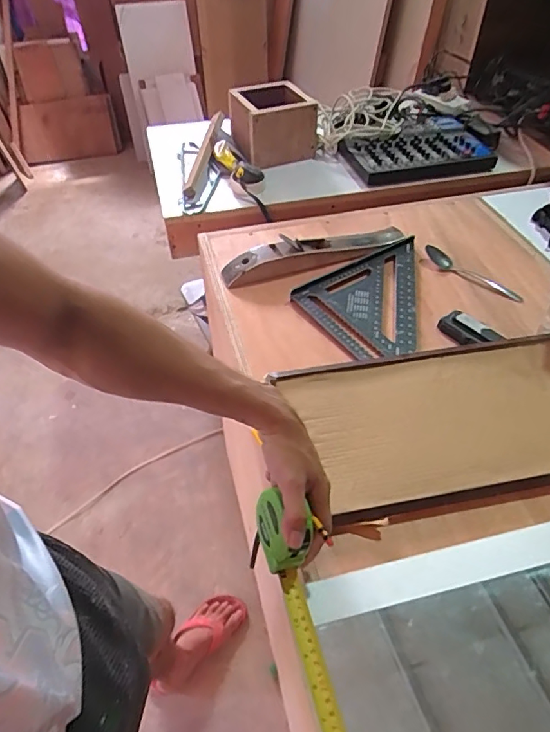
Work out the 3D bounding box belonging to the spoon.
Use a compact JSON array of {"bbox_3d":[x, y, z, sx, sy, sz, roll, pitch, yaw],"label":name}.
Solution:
[{"bbox_3d":[0.364,-0.173,0.893,0.195,0.023,0.031,34,55,27],"label":"spoon"}]

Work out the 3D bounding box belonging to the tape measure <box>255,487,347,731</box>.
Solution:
[{"bbox_3d":[0.049,0.279,0.432,0.051,0.057,0.343,-13,58,-11],"label":"tape measure"}]

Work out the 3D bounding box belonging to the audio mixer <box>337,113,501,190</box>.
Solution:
[{"bbox_3d":[0.350,-0.531,1.211,0.343,0.059,0.216,-12,48,-11],"label":"audio mixer"}]

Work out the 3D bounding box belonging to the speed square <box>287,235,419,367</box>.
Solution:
[{"bbox_3d":[0.199,-0.120,0.848,0.280,0.018,0.221,-26,52,-22],"label":"speed square"}]

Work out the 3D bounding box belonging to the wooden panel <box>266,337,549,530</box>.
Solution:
[{"bbox_3d":[0.326,0.055,0.675,0.583,0.024,0.222,-9,47,-8],"label":"wooden panel"}]

